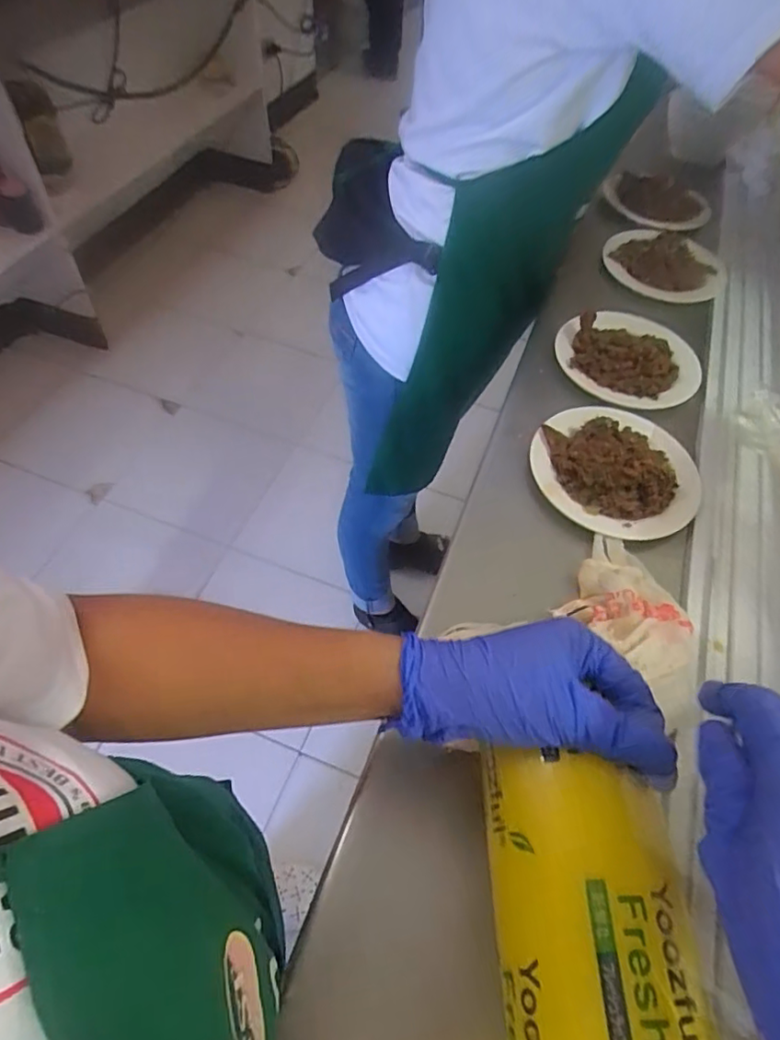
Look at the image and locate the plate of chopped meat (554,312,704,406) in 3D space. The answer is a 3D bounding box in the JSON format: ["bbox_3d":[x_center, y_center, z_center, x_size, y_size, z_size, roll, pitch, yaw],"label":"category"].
[{"bbox_3d":[0.265,-0.178,0.608,0.162,0.024,0.135,-24,60,-19],"label":"plate of chopped meat"}]

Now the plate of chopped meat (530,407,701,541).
[{"bbox_3d":[0.202,-0.051,0.512,0.143,0.023,0.145,2,55,-3],"label":"plate of chopped meat"}]

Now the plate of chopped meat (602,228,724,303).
[{"bbox_3d":[0.351,-0.328,0.731,0.146,0.021,0.139,2,55,-3],"label":"plate of chopped meat"}]

